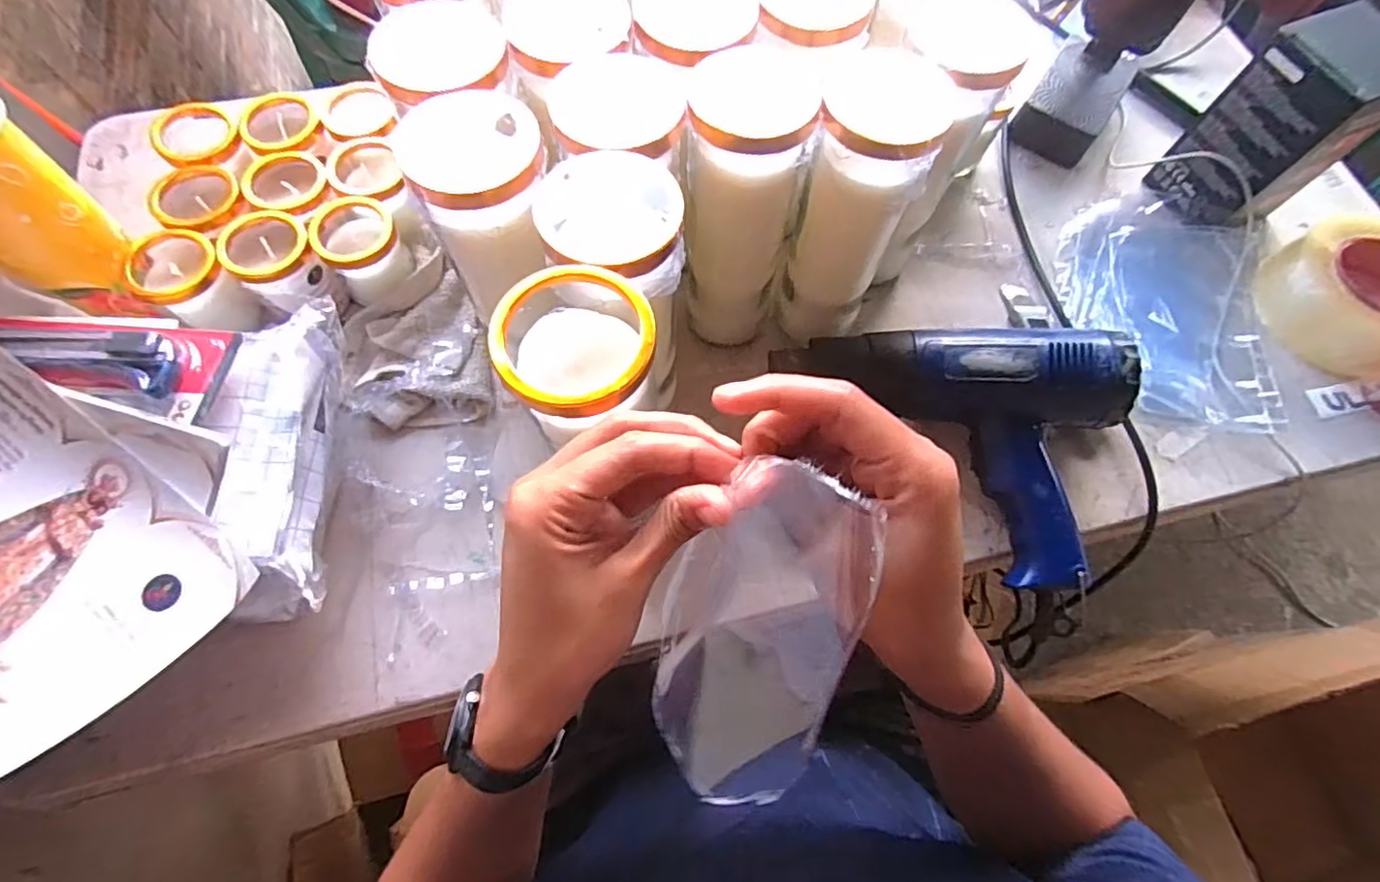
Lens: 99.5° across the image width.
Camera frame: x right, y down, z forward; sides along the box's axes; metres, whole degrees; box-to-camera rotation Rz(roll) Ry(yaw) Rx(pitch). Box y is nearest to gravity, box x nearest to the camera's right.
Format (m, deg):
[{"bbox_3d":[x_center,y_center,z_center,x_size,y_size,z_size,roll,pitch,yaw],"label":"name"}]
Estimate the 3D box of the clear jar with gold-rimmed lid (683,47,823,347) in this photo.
[{"bbox_3d":[0.036,-0.155,0.412,0.071,0.196,0.077,1,69,-1],"label":"clear jar with gold-rimmed lid"}]

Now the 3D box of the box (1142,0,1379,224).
[{"bbox_3d":[0.494,-0.261,0.492,0.085,0.158,0.093,-24,72,-10],"label":"box"}]

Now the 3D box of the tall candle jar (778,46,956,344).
[{"bbox_3d":[0.111,-0.154,0.410,0.068,0.194,0.072,1,69,-1],"label":"tall candle jar"}]

